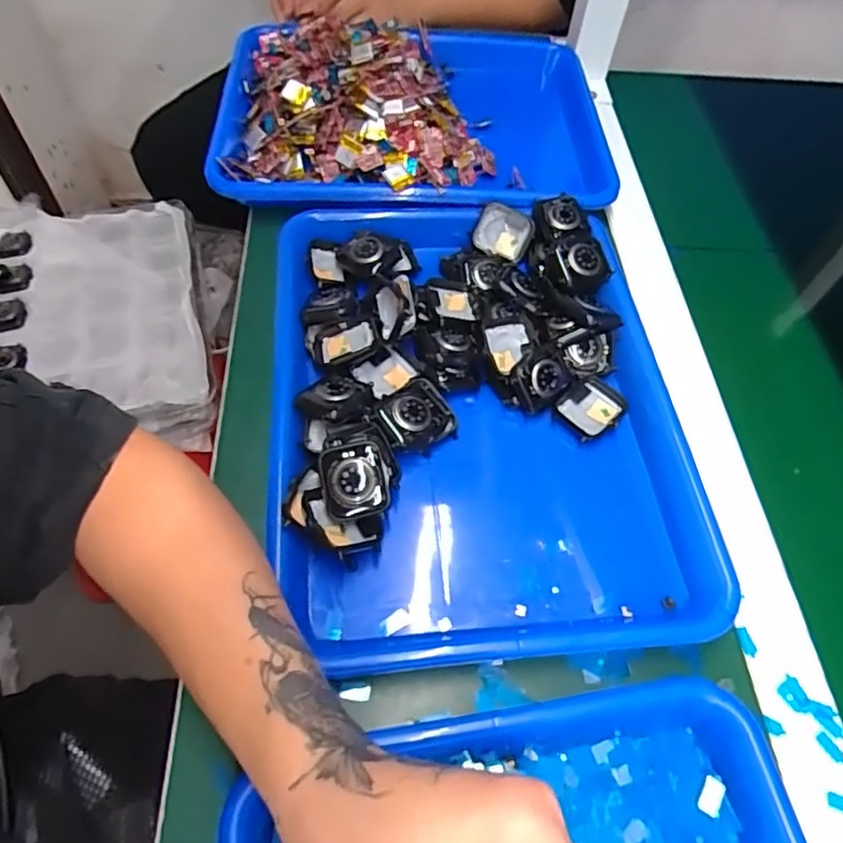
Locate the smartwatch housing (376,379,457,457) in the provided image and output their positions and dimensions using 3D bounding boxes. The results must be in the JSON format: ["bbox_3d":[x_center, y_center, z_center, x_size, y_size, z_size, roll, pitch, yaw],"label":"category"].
[{"bbox_3d":[-0.004,-0.002,0.383,0.050,0.012,0.042,-26,79,-33],"label":"smartwatch housing"}]

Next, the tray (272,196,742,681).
[{"bbox_3d":[0.035,-0.019,0.399,0.257,0.041,0.335,-5,58,-6],"label":"tray"}]

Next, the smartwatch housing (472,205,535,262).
[{"bbox_3d":[0.064,-0.148,0.482,0.043,0.037,0.010,17,19,-13],"label":"smartwatch housing"}]

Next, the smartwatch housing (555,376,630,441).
[{"bbox_3d":[0.114,-0.007,0.411,0.040,0.010,0.034,-38,67,-23],"label":"smartwatch housing"}]

